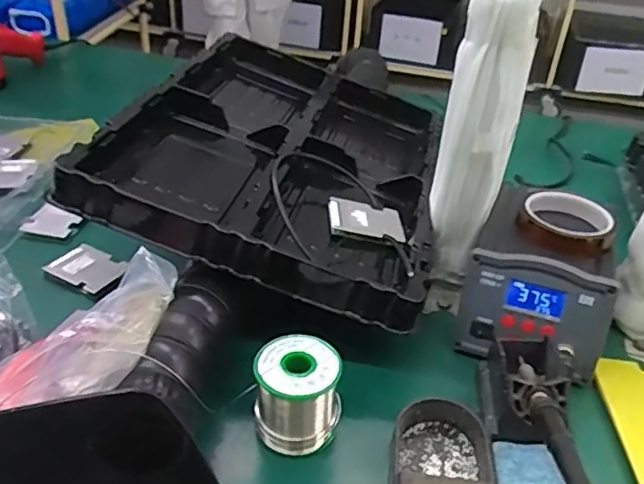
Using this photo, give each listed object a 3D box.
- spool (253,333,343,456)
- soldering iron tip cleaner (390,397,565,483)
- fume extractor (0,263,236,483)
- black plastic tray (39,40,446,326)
[{"bbox_3d":[-0.020,0.126,0.503,0.069,0.077,0.065,2,34,-2],"label":"spool"},{"bbox_3d":[0.117,0.172,0.475,0.132,0.036,0.104,2,34,-3],"label":"soldering iron tip cleaner"},{"bbox_3d":[-0.104,0.110,0.452,0.127,0.133,0.274,15,36,16],"label":"fume extractor"},{"bbox_3d":[-0.029,-0.111,0.731,0.334,0.063,0.501,22,35,-1],"label":"black plastic tray"}]

